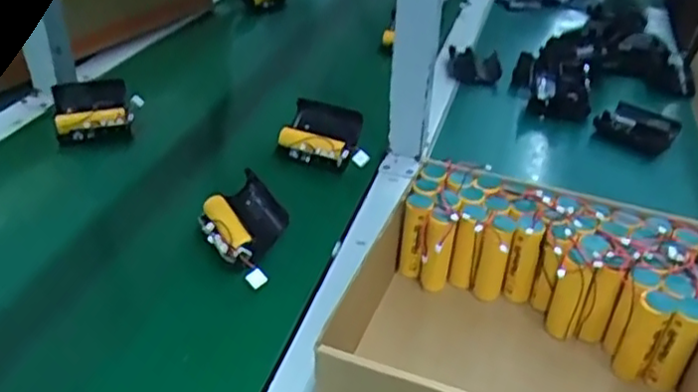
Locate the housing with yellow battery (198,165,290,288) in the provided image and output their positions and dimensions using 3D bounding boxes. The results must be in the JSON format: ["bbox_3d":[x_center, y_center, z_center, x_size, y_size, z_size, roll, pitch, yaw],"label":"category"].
[{"bbox_3d":[-0.089,0.029,0.574,0.058,0.048,0.120,-14,38,-24],"label":"housing with yellow battery"}]

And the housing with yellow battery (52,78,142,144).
[{"bbox_3d":[-0.282,-0.096,0.748,0.090,0.030,0.072,-8,61,-12],"label":"housing with yellow battery"}]

